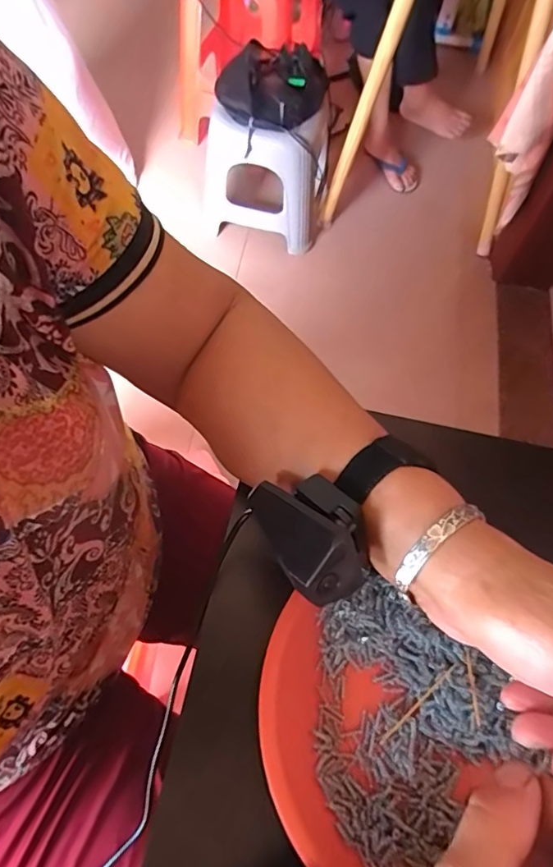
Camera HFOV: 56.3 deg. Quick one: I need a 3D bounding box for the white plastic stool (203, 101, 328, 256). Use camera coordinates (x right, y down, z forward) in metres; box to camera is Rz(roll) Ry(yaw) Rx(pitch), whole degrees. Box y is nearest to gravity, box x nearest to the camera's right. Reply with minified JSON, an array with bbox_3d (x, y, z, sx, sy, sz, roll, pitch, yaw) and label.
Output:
[{"bbox_3d":[-0.021,-0.678,1.334,0.292,0.309,0.217,22,67,7],"label":"white plastic stool"}]

